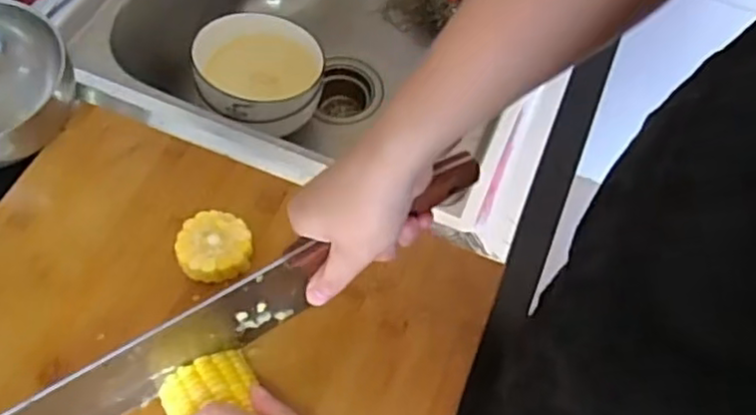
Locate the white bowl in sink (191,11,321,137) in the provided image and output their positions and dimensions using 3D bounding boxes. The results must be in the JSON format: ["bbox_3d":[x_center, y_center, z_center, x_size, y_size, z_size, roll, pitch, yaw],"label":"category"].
[{"bbox_3d":[-0.137,-0.149,0.790,0.132,0.067,0.137,1,62,-2],"label":"white bowl in sink"}]

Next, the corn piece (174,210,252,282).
[{"bbox_3d":[-0.124,0.030,0.521,0.053,0.026,0.054,1,62,-2],"label":"corn piece"}]

